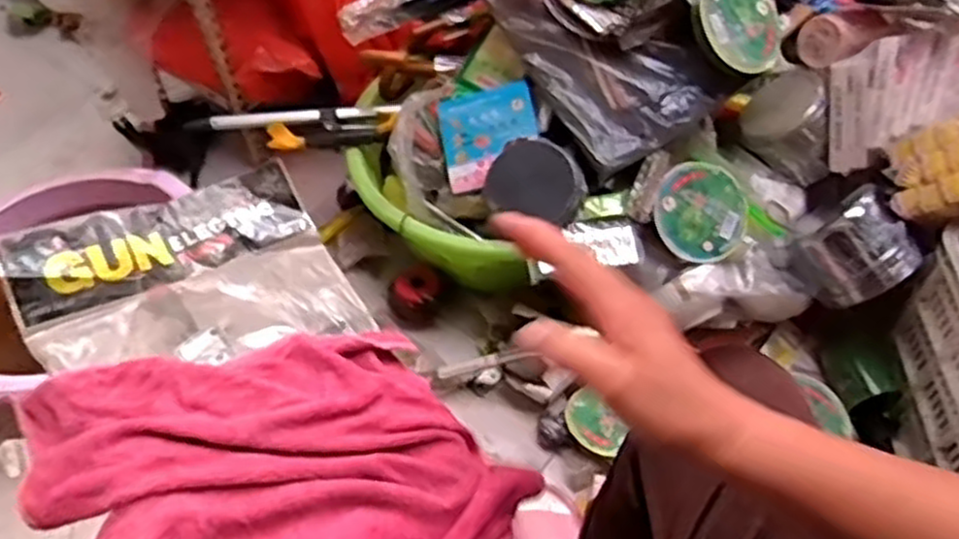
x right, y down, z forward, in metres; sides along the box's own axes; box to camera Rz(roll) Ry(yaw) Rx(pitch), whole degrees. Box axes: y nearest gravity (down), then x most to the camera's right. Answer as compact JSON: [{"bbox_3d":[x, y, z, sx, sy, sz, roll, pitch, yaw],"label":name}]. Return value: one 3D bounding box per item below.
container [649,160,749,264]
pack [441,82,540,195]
[{"bbox_3d":[0.310,-0.080,1.074,0.137,0.026,0.137,1,85,-10],"label":"container"},{"bbox_3d":[0.014,-0.192,1.109,0.140,0.020,0.138,-11,80,16],"label":"pack"}]

